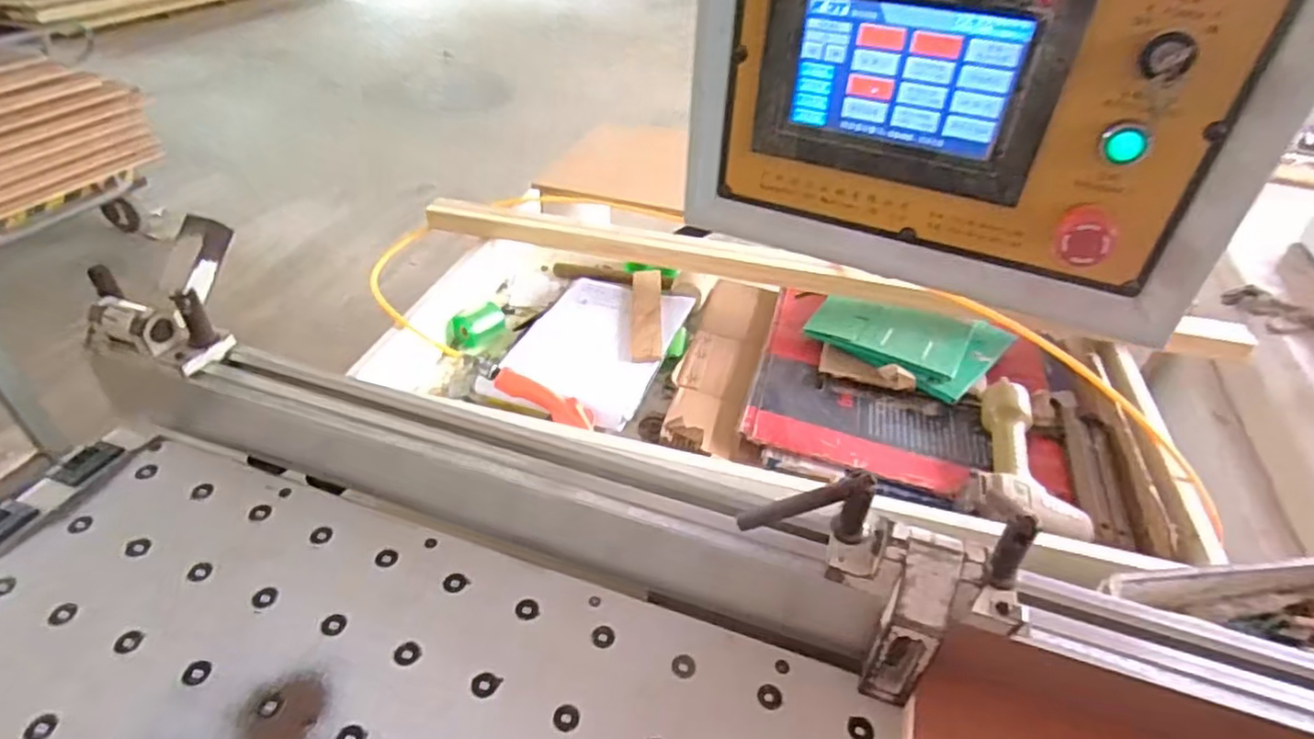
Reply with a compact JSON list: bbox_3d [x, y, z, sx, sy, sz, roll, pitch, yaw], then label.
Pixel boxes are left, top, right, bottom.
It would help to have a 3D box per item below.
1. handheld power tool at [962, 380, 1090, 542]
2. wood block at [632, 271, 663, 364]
[{"bbox_3d":[0.454,0.110,0.825,0.130,0.051,0.257,18,42,17],"label":"handheld power tool"},{"bbox_3d":[-0.016,-0.089,1.080,0.047,0.021,0.238,0,37,-1],"label":"wood block"}]

